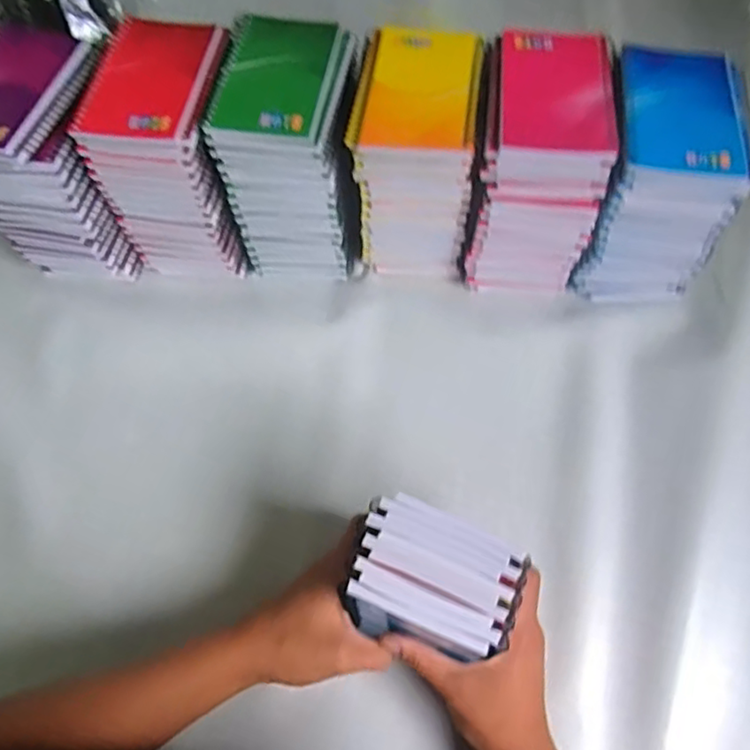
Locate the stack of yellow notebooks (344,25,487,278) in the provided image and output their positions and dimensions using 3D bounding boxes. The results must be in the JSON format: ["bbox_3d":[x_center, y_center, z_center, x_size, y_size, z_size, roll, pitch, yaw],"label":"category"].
[{"bbox_3d":[0.036,-0.184,0.540,0.095,0.161,0.126,7,64,5],"label":"stack of yellow notebooks"}]

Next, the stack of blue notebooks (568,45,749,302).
[{"bbox_3d":[0.230,-0.162,0.525,0.101,0.160,0.135,9,64,6],"label":"stack of blue notebooks"}]

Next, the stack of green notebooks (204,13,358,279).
[{"bbox_3d":[-0.067,-0.191,0.550,0.104,0.171,0.135,6,64,5],"label":"stack of green notebooks"}]

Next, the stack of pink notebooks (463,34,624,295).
[{"bbox_3d":[0.132,-0.174,0.528,0.094,0.161,0.136,6,63,4],"label":"stack of pink notebooks"}]

